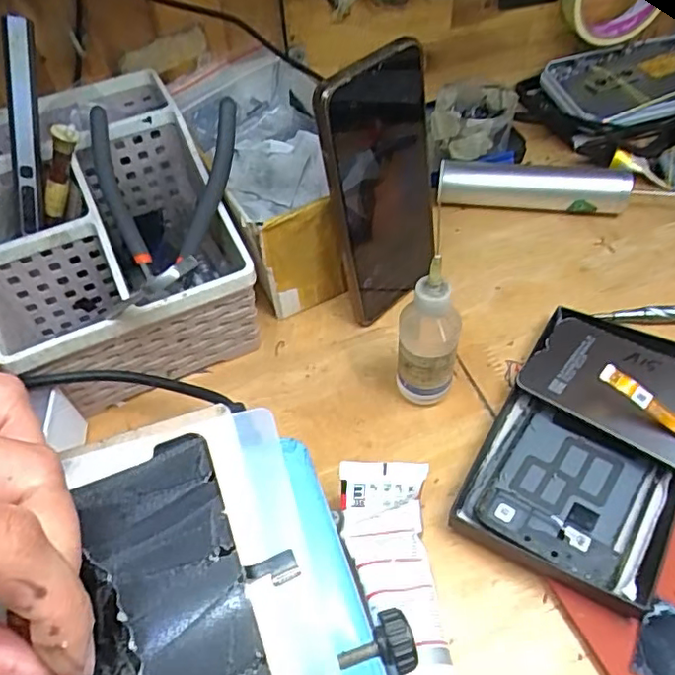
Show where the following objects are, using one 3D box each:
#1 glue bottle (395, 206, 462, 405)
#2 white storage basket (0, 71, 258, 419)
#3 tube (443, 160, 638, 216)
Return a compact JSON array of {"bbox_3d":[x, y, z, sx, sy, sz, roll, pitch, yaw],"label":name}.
[{"bbox_3d":[0.051,-0.009,0.333,0.033,0.124,0.027,4,52,7],"label":"glue bottle"},{"bbox_3d":[-0.158,-0.072,0.409,0.156,0.101,0.203,-20,53,-12],"label":"white storage basket"},{"bbox_3d":[0.155,-0.119,0.482,0.144,0.031,0.028,5,52,8],"label":"tube"}]

